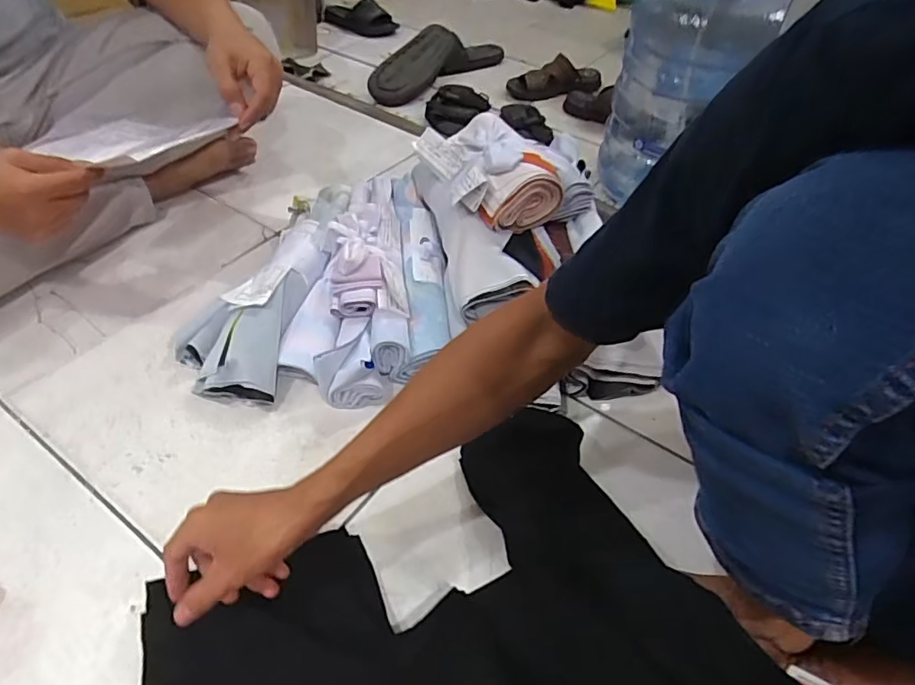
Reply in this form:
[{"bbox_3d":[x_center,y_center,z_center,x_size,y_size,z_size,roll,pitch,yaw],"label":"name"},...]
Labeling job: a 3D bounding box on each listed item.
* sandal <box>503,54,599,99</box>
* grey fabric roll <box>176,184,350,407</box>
[{"bbox_3d":[0.251,-0.690,1.426,0.241,0.048,0.148,-13,50,-16],"label":"sandal"},{"bbox_3d":[-0.238,-0.082,0.713,0.134,0.080,0.354,9,47,7],"label":"grey fabric roll"}]

